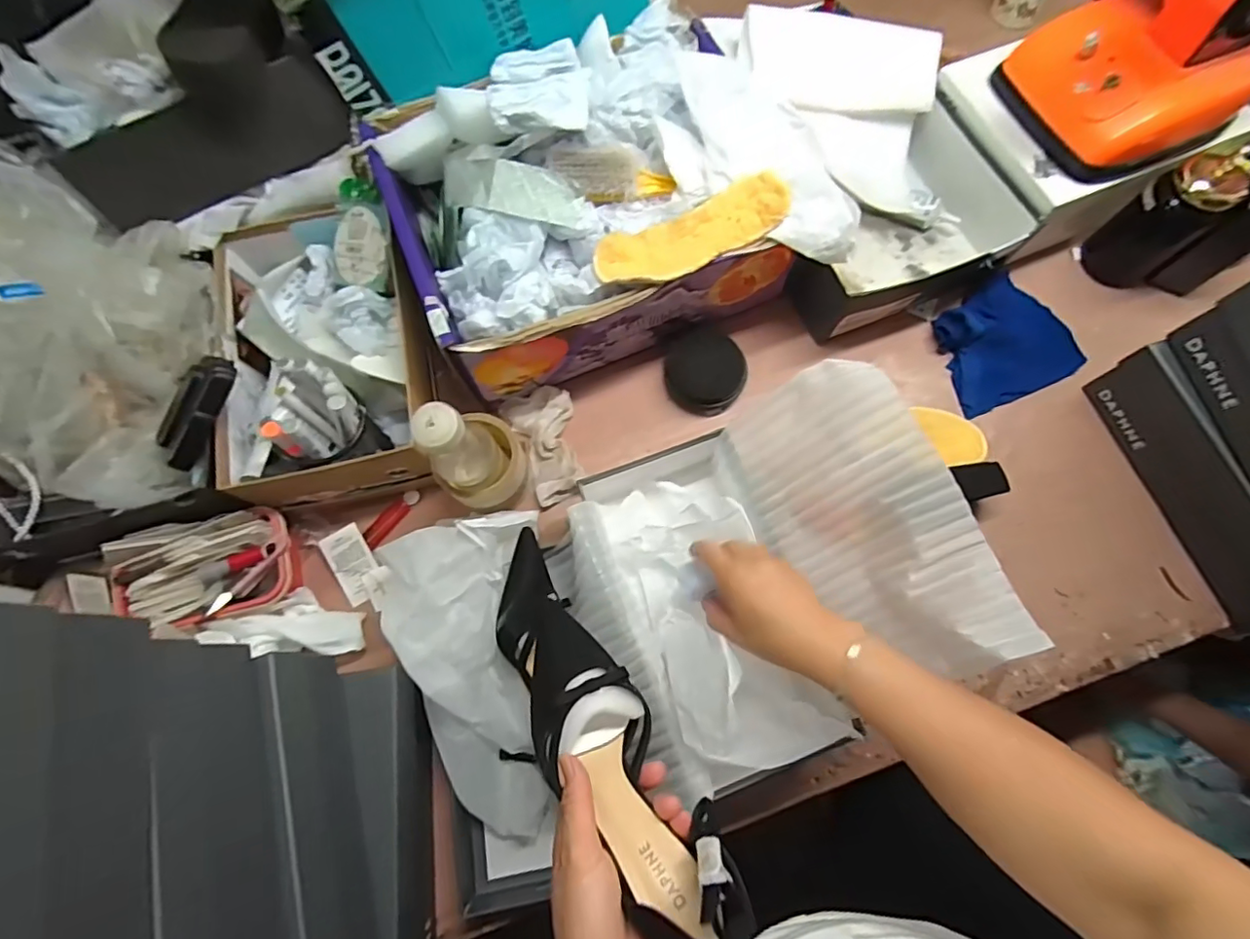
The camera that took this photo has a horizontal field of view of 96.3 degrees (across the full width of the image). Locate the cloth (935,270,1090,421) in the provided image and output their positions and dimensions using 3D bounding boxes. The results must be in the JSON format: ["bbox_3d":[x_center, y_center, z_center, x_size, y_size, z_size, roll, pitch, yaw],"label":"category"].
[{"bbox_3d":[0.444,-0.153,0.659,0.151,0.032,0.140,-25,75,-7],"label":"cloth"}]

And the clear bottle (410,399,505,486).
[{"bbox_3d":[-0.152,-0.017,0.518,0.052,0.152,0.057,39,77,11],"label":"clear bottle"}]

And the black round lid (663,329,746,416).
[{"bbox_3d":[0.092,-0.115,0.649,0.091,0.027,0.089,0,73,0],"label":"black round lid"}]

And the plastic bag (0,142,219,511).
[{"bbox_3d":[-0.509,-0.128,0.497,0.191,0.158,0.308,0,73,1],"label":"plastic bag"}]

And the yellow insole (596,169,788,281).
[{"bbox_3d":[0.067,-0.227,0.546,0.197,0.019,0.069,-23,77,-3],"label":"yellow insole"}]

